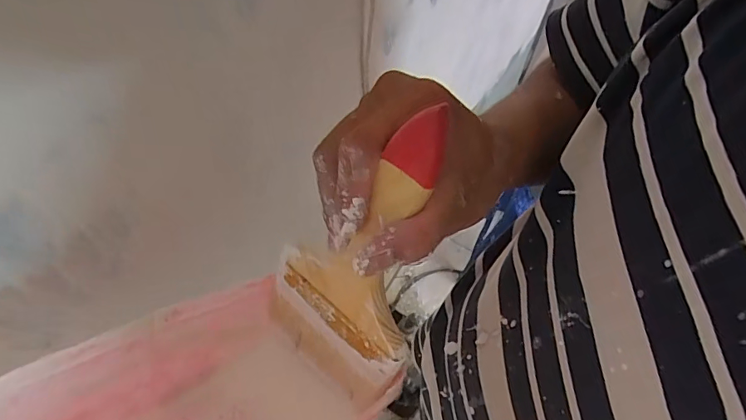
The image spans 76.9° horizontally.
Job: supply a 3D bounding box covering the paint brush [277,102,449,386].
[{"bbox_3d":[-0.004,0.020,0.228,0.020,0.158,0.087,-22,58,-36],"label":"paint brush"}]

